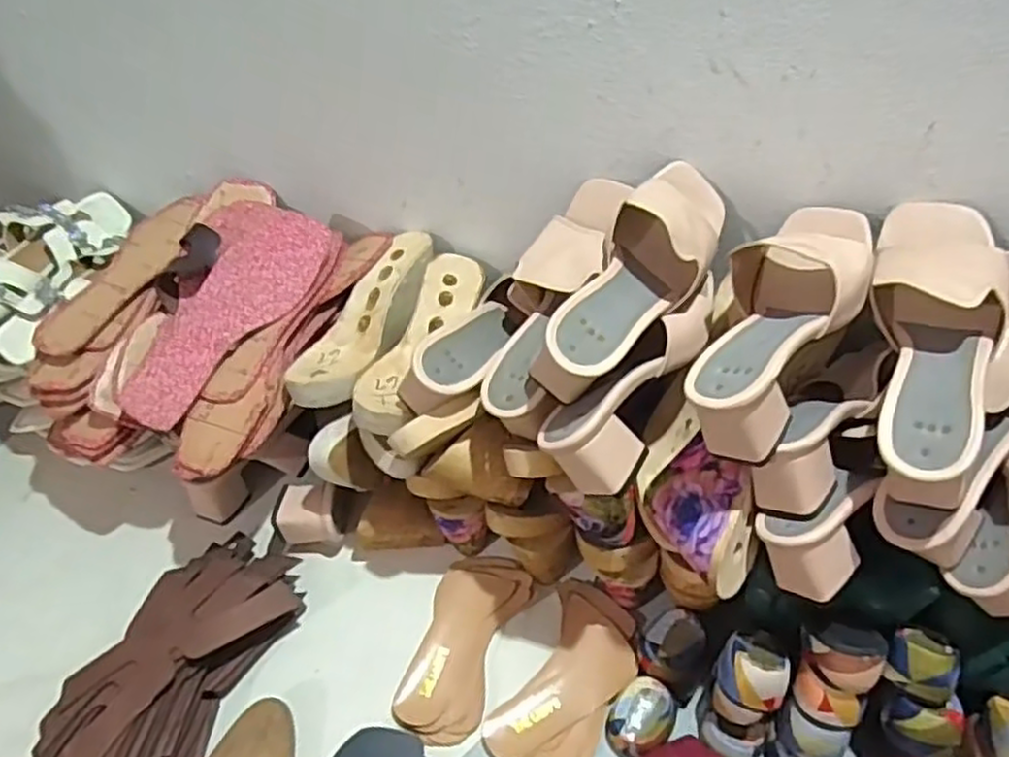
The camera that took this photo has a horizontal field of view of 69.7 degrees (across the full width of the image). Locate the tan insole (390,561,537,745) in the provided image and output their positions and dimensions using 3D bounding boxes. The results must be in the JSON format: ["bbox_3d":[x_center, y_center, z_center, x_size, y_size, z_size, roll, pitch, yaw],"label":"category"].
[{"bbox_3d":[-0.038,0.245,0.678,0.081,0.013,0.175,12,47,15],"label":"tan insole"}]

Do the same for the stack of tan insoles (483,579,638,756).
[{"bbox_3d":[0.059,0.276,0.658,0.090,0.014,0.187,21,50,22],"label":"stack of tan insoles"}]

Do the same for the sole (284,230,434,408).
[{"bbox_3d":[-0.141,-0.059,0.727,0.088,0.048,0.230,20,50,22],"label":"sole"}]

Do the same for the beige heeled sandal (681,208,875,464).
[{"bbox_3d":[0.207,-0.042,0.539,0.097,0.095,0.227,16,48,19],"label":"beige heeled sandal"}]

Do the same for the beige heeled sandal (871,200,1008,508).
[{"bbox_3d":[0.308,-0.030,0.521,0.084,0.095,0.235,11,63,14],"label":"beige heeled sandal"}]

